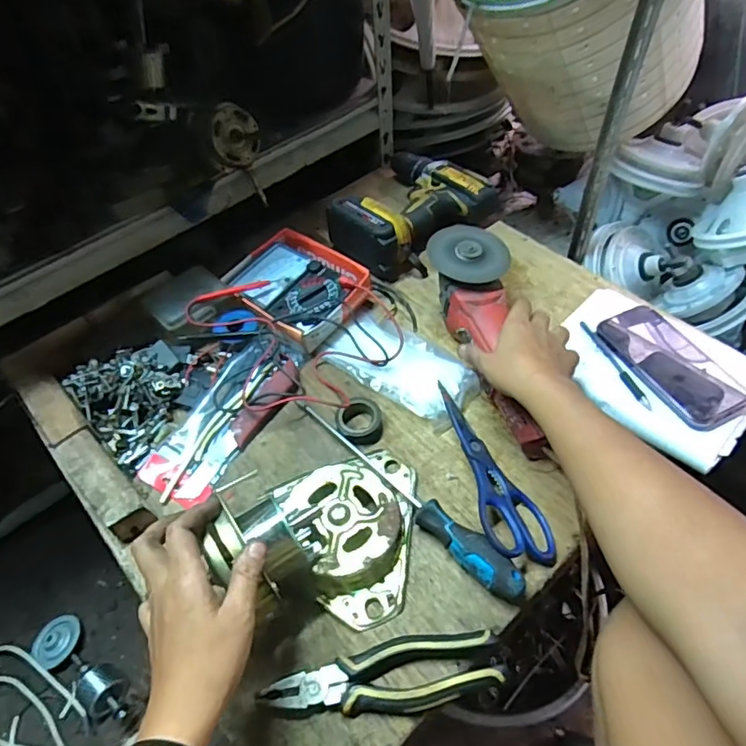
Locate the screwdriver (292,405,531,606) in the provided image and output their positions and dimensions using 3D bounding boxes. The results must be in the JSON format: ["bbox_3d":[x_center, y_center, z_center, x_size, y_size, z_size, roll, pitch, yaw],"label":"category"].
[{"bbox_3d":[0.032,0.108,0.546,0.035,0.032,0.291,-36,58,-22],"label":"screwdriver"}]

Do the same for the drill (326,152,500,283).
[{"bbox_3d":[0.036,-0.244,0.787,0.220,0.072,0.197,-39,60,-23],"label":"drill"}]

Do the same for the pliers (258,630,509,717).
[{"bbox_3d":[0.009,0.247,0.445,0.189,0.026,0.053,-9,52,-3],"label":"pliers"}]

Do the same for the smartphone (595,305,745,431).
[{"bbox_3d":[0.336,-0.014,0.612,0.083,0.014,0.167,-21,54,-12],"label":"smartphone"}]

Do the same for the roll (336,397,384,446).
[{"bbox_3d":[-0.015,0.051,0.597,0.049,0.019,0.047,-2,52,2],"label":"roll"}]

